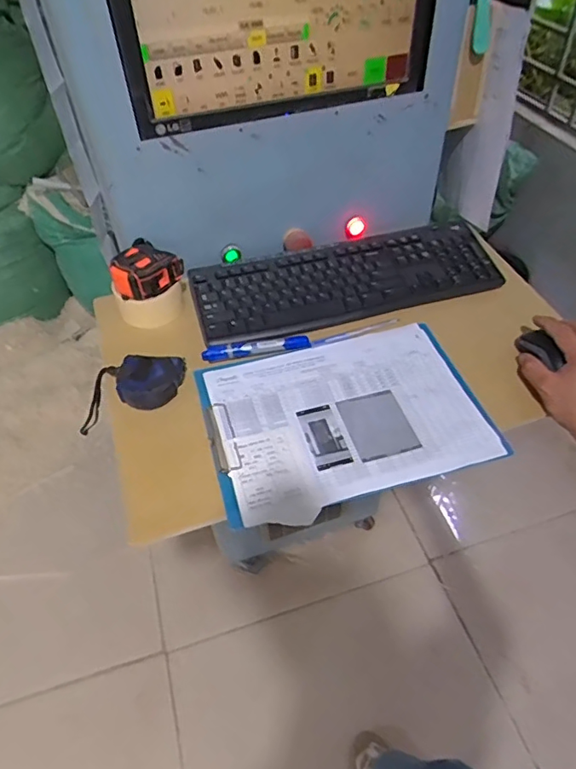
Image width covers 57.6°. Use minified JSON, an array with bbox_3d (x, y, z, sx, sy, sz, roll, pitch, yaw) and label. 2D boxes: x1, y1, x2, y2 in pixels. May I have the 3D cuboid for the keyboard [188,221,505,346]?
[{"bbox_3d":[0.082,-0.157,0.756,0.436,0.018,0.144,-14,62,-9],"label":"keyboard"}]

